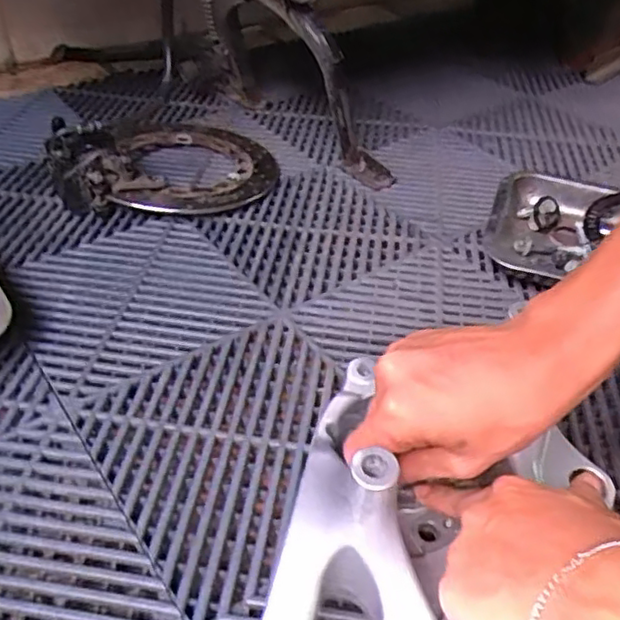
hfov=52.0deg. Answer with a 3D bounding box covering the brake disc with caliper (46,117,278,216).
[{"bbox_3d":[-0.158,-0.198,0.730,0.236,0.091,0.234,1,40,-3],"label":"brake disc with caliper"}]

